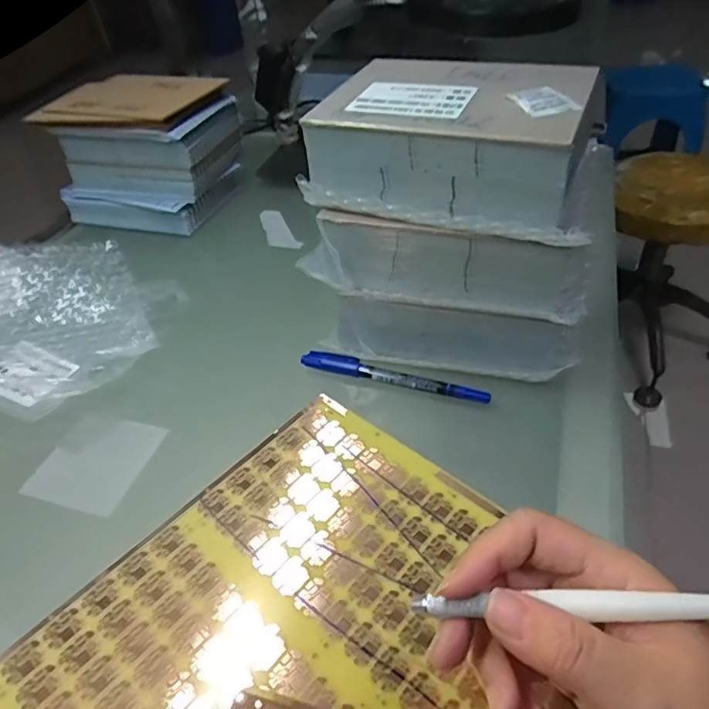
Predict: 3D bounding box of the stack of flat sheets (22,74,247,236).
[{"bbox_3d":[-0.225,-0.220,0.599,0.167,0.124,0.125,9,44,14],"label":"stack of flat sheets"}]

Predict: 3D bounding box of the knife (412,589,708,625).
[{"bbox_3d":[0.089,0.087,0.189,0.136,0.006,0.008,-5,42,10],"label":"knife"}]

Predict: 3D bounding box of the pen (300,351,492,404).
[{"bbox_3d":[0.027,0.015,0.395,0.137,0.009,0.013,11,44,16],"label":"pen"}]

